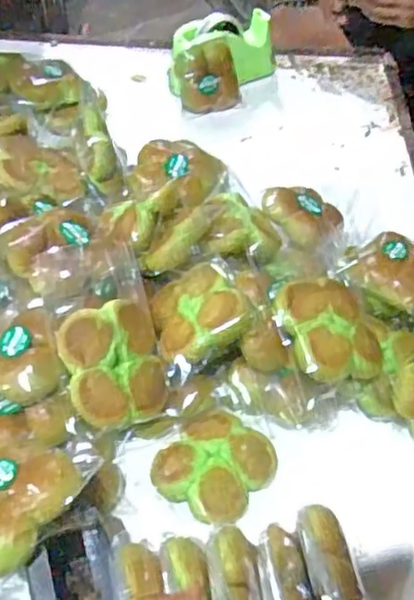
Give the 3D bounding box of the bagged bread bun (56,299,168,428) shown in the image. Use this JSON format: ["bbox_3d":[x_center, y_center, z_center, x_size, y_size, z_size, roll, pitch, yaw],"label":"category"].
[{"bbox_3d":[-0.099,0.068,0.675,0.102,0.043,0.124,-13,90,-25],"label":"bagged bread bun"}]

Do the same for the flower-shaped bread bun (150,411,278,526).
[{"bbox_3d":[0.009,0.177,0.682,0.103,0.045,0.116,38,57,26],"label":"flower-shaped bread bun"}]

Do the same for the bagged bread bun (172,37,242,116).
[{"bbox_3d":[-0.002,-0.388,1.116,0.109,0.117,0.067,-16,29,-8],"label":"bagged bread bun"}]

